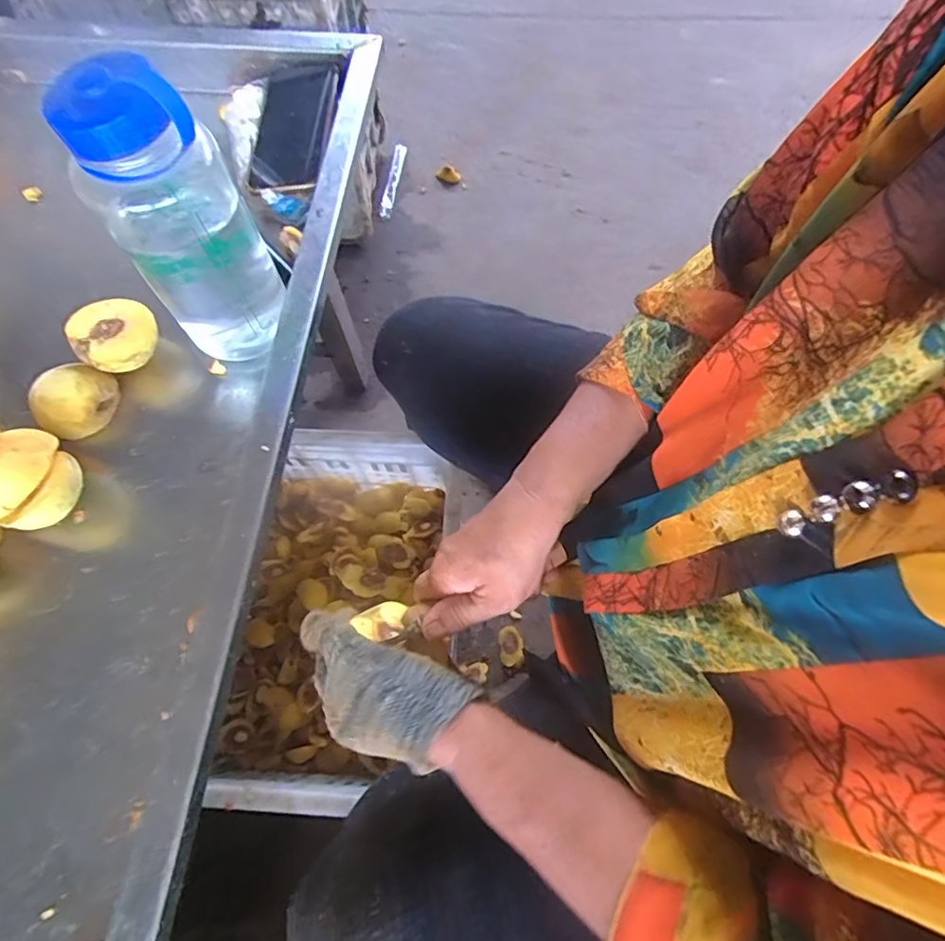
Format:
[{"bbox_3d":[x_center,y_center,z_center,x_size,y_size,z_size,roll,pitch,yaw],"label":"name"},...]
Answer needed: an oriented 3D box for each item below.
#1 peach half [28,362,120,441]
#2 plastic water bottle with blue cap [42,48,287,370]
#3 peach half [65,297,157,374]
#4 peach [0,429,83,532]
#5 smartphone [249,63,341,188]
[{"bbox_3d":[-0.331,-0.057,0.454,0.047,0.038,0.060,17,69,8],"label":"peach half"},{"bbox_3d":[-0.201,-0.172,0.394,0.094,0.214,0.083,-33,71,-12],"label":"plastic water bottle with blue cap"},{"bbox_3d":[-0.299,-0.110,0.470,0.064,0.044,0.063,0,67,1],"label":"peach half"},{"bbox_3d":[-0.333,0.011,0.414,0.069,0.059,0.071,31,71,13],"label":"peach"},{"bbox_3d":[-0.179,-0.350,0.551,0.076,0.015,0.165,1,67,1],"label":"smartphone"}]

